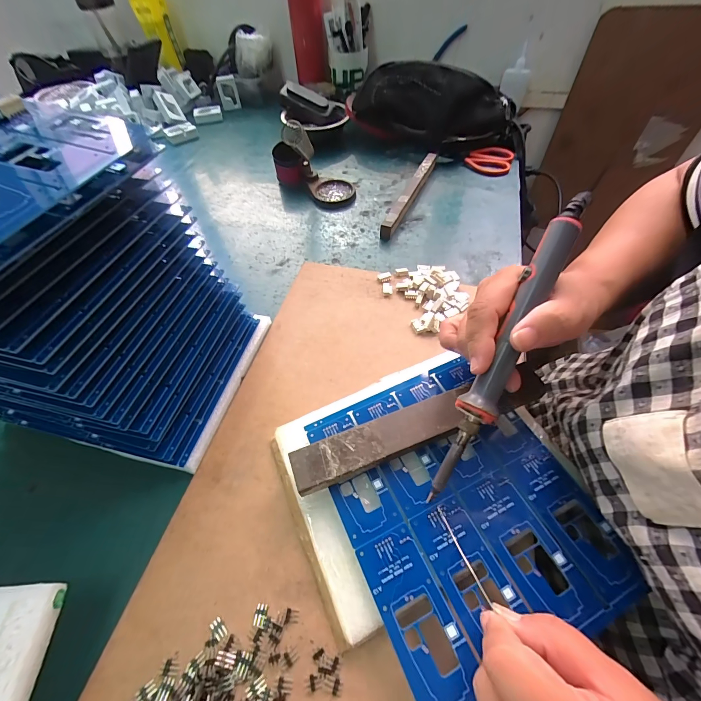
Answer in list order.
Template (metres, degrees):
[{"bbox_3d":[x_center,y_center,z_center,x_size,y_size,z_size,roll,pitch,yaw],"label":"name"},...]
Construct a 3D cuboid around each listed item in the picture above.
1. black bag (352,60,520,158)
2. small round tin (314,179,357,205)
[{"bbox_3d":[0.139,-0.393,0.539,0.264,0.110,0.091,14,56,12],"label":"black bag"},{"bbox_3d":[-0.025,-0.255,0.520,0.064,0.009,0.065,-6,54,-2],"label":"small round tin"}]

